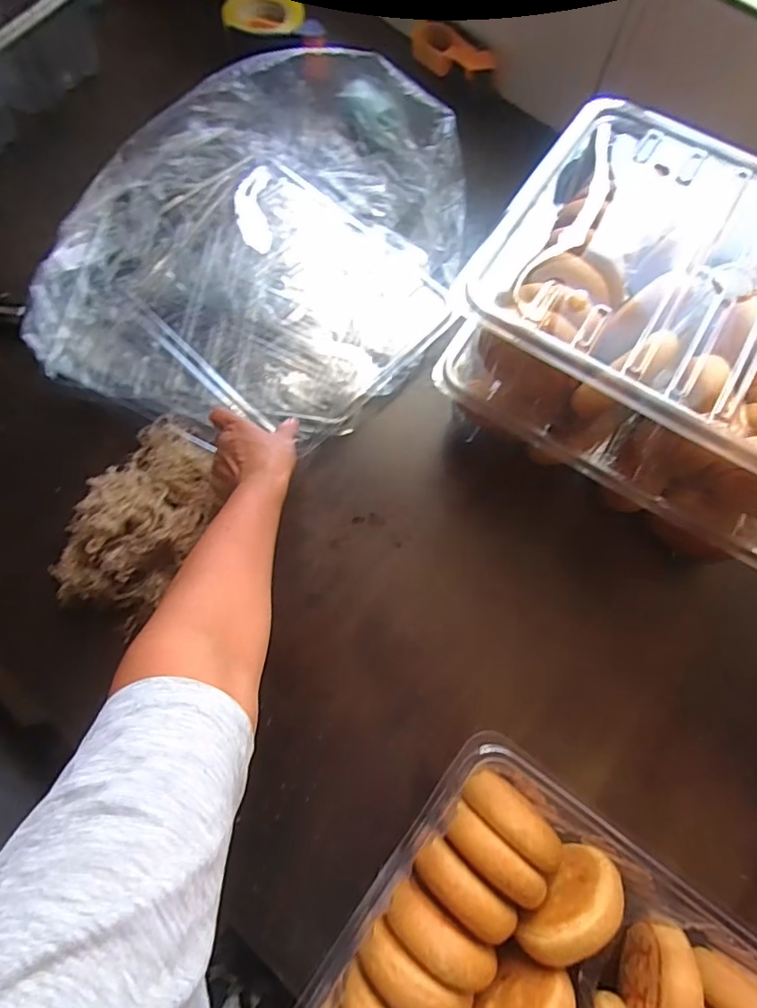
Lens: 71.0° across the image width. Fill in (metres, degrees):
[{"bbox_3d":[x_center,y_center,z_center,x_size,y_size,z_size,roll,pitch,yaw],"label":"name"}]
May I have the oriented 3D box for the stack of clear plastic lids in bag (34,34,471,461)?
[{"bbox_3d":[-0.162,-0.356,0.706,0.521,0.090,0.571,13,72,2],"label":"stack of clear plastic lids in bag"}]

